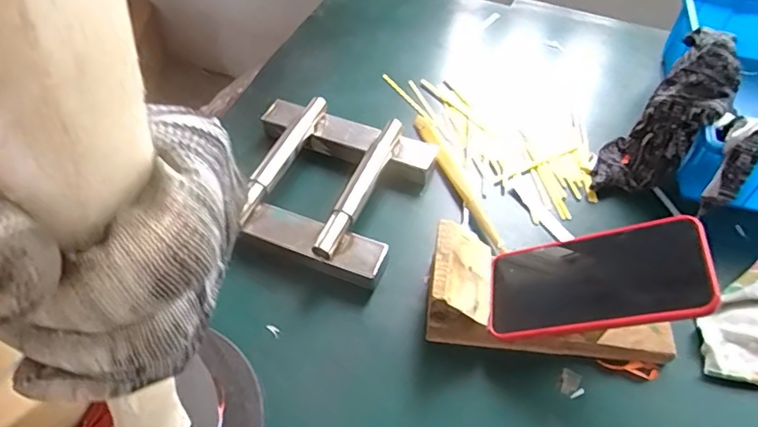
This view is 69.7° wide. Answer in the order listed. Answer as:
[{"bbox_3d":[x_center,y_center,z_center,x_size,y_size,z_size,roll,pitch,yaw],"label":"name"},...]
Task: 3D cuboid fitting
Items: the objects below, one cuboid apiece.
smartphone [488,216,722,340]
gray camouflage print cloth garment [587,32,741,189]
[{"bbox_3d":[0.166,0.051,0.428,0.163,0.012,0.084,-18,41,32],"label":"smartphone"},{"bbox_3d":[0.300,-0.100,0.563,0.083,0.195,0.072,41,17,28],"label":"gray camouflage print cloth garment"}]

